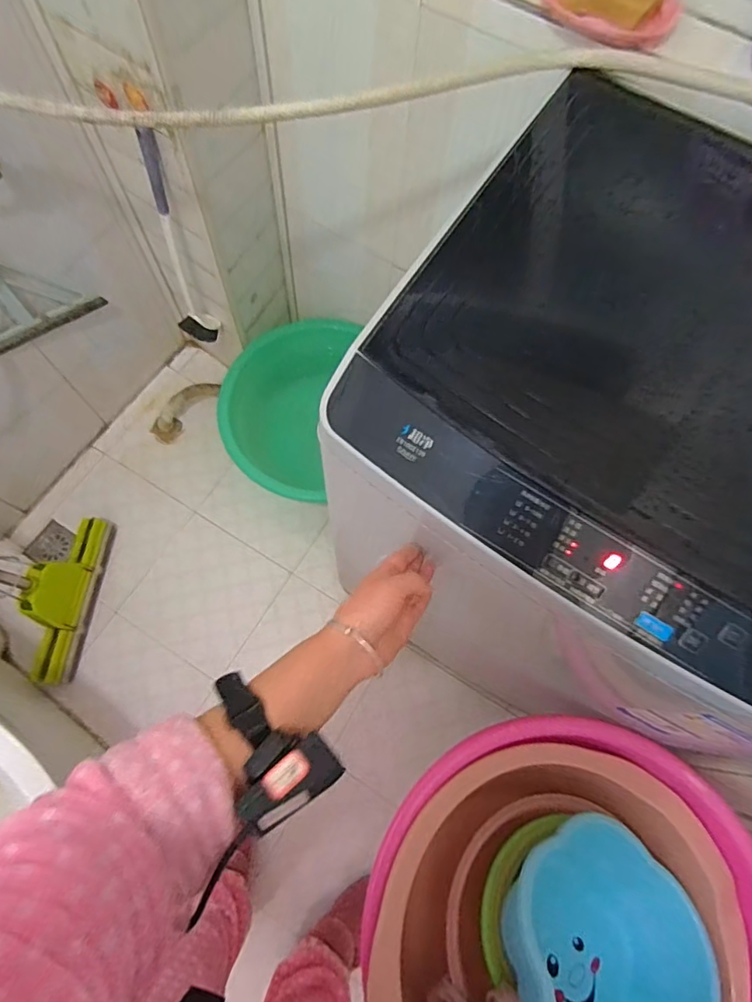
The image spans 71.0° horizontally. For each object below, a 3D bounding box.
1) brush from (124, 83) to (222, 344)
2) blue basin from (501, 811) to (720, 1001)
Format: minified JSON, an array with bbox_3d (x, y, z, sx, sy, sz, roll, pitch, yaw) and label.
[{"bbox_3d":[-0.405,-0.513,1.039,0.094,0.529,0.073,-19,72,-10],"label":"brush"},{"bbox_3d":[0.274,0.536,0.619,0.278,0.114,0.253,11,43,-23],"label":"blue basin"}]

